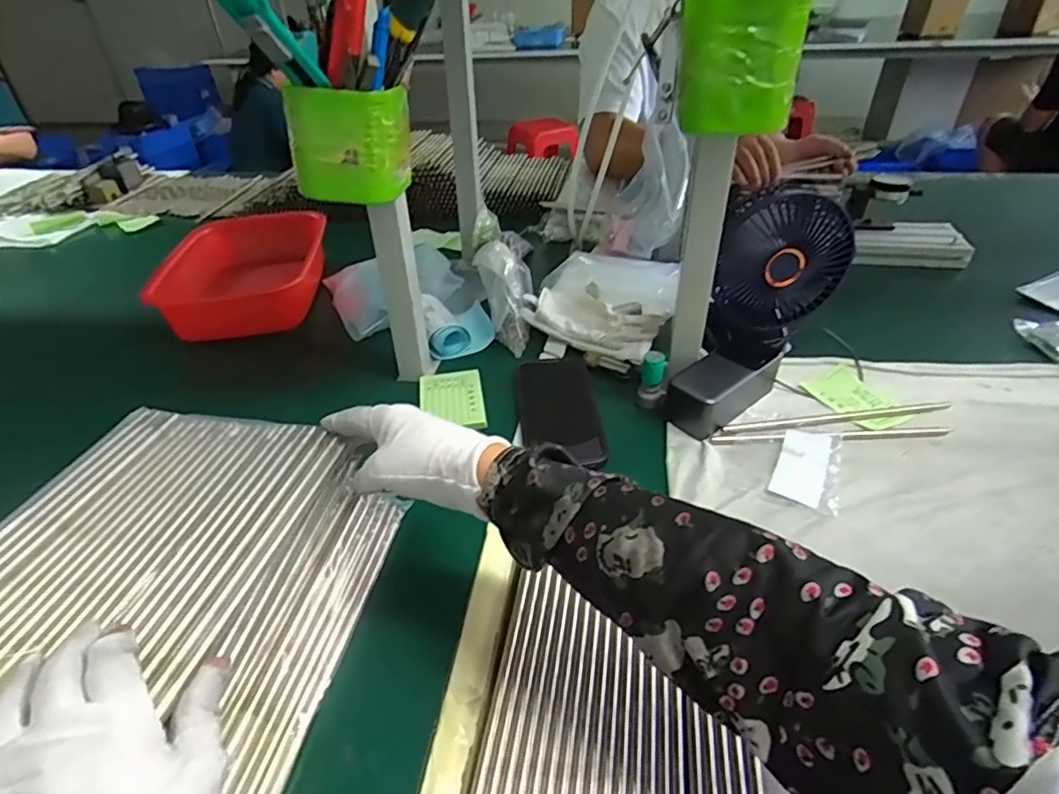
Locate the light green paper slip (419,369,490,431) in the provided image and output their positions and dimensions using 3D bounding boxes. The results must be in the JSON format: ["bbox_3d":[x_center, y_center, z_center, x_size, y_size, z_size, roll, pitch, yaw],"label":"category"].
[{"bbox_3d":[-0.084,0.002,0.625,0.067,0.011,0.096,-8,37,-6],"label":"light green paper slip"}]

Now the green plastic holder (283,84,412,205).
[{"bbox_3d":[-0.138,-0.201,0.457,0.082,0.078,0.062,3,37,9],"label":"green plastic holder"}]

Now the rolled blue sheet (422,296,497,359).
[{"bbox_3d":[-0.097,-0.100,0.738,0.081,0.038,0.118,-10,37,-9],"label":"rolled blue sheet"}]

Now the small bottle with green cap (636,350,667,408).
[{"bbox_3d":[0.127,-0.020,0.593,0.026,0.061,0.020,0,37,5],"label":"small bottle with green cap"}]

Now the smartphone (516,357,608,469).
[{"bbox_3d":[0.029,0.008,0.609,0.078,0.009,0.169,-5,37,-1],"label":"smartphone"}]

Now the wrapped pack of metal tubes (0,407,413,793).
[{"bbox_3d":[-0.231,0.131,0.375,0.190,0.121,0.255,4,37,10],"label":"wrapped pack of metal tubes"}]

